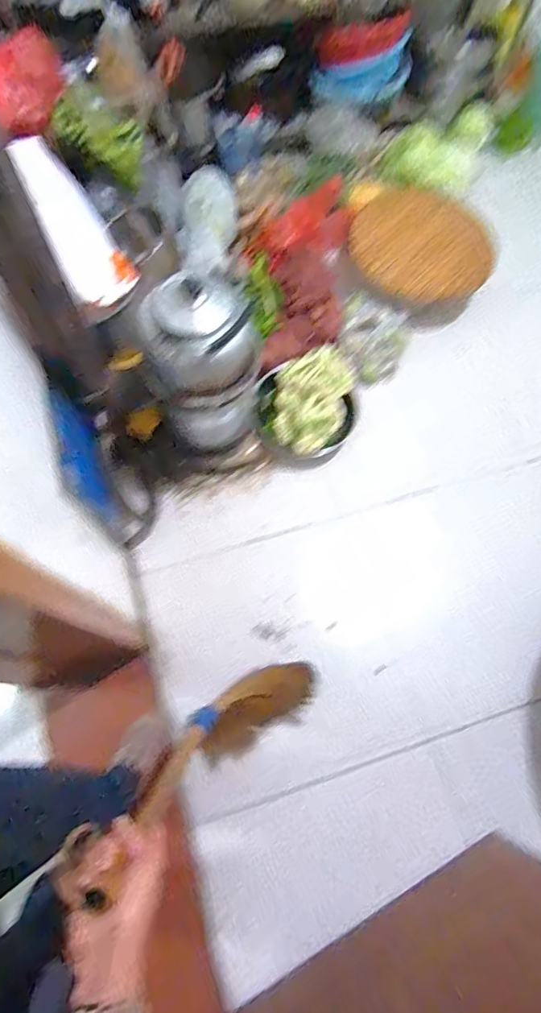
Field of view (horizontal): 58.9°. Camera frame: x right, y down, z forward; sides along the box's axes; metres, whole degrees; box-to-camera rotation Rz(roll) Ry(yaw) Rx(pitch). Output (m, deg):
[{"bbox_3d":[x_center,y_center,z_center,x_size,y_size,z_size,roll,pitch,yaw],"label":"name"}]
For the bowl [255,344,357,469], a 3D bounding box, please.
[{"bbox_3d":[0.110,-0.300,1.438,0.297,0.145,0.325,0,68,-1],"label":"bowl"}]

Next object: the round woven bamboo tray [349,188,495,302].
[{"bbox_3d":[0.499,-0.895,1.616,0.451,0.040,0.506,-20,75,-2],"label":"round woven bamboo tray"}]

